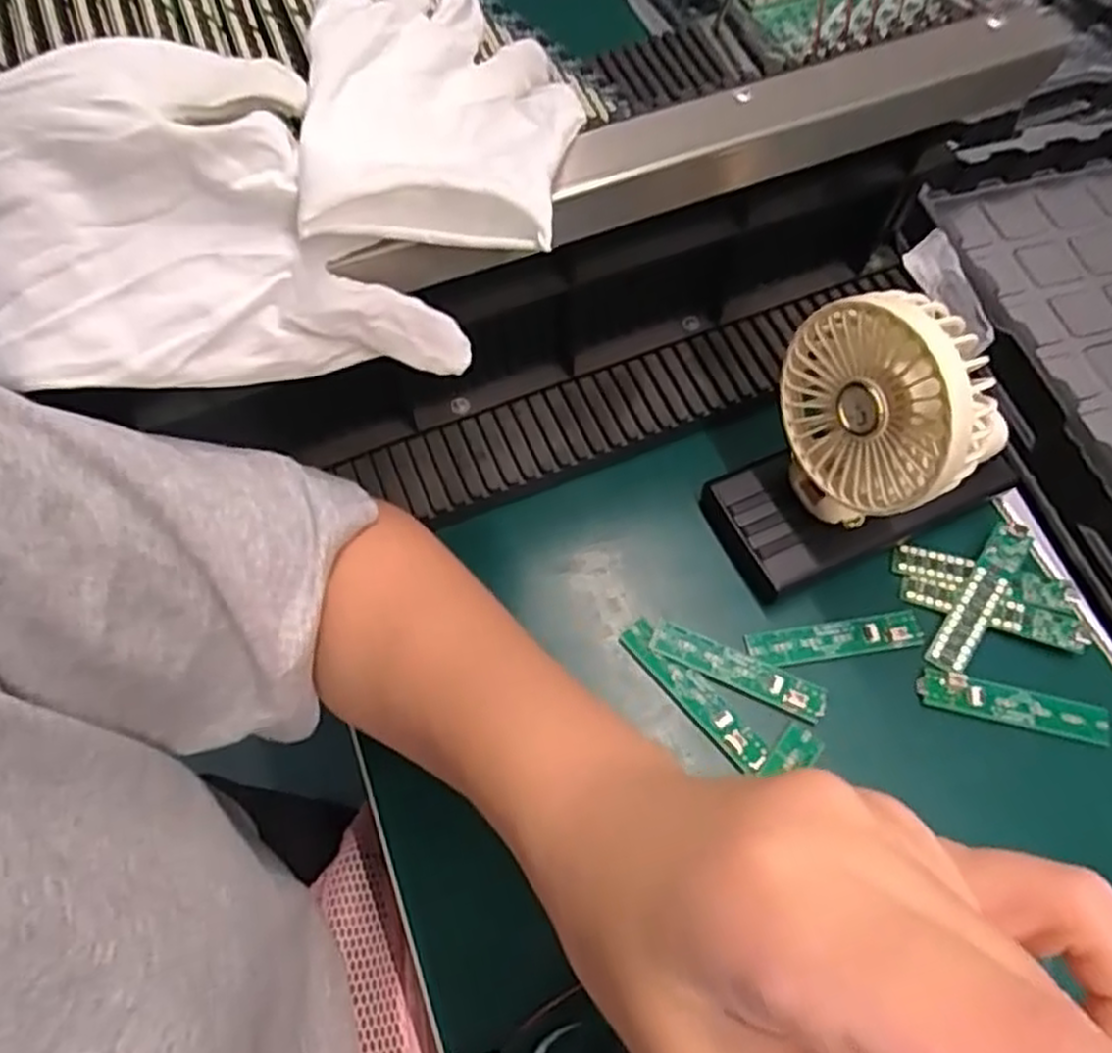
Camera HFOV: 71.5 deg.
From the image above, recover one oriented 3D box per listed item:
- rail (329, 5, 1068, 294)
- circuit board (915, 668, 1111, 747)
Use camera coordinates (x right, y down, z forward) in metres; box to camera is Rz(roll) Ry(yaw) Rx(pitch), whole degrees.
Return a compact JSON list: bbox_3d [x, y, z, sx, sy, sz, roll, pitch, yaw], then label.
[{"bbox_3d":[0.064,-0.147,0.299,0.300,0.021,0.040,-22,66,-12],"label":"rail"},{"bbox_3d":[0.214,0.085,0.362,0.082,0.004,0.017,12,78,11],"label":"circuit board"}]

